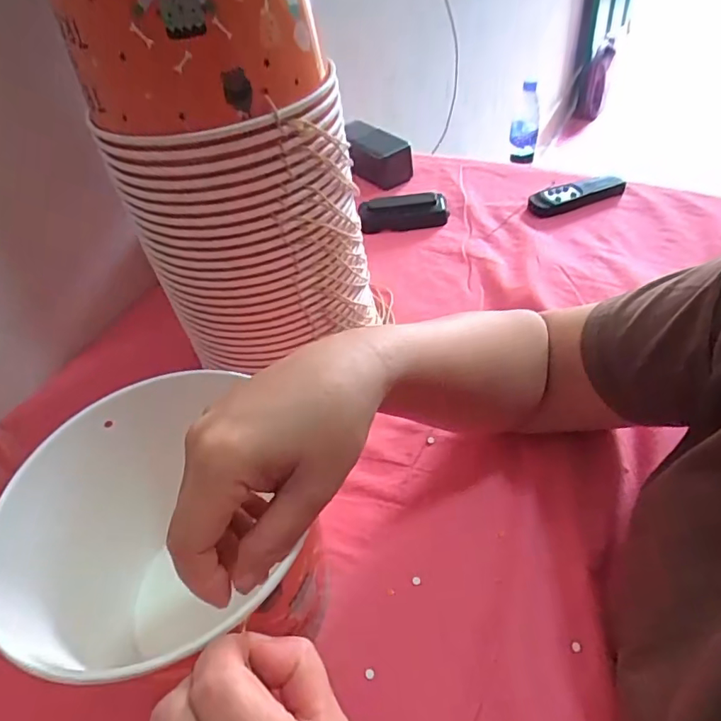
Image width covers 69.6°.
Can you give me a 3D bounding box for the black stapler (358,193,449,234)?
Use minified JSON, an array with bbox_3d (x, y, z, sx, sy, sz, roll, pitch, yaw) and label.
[{"bbox_3d":[0.051,-0.178,0.620,0.105,0.021,0.046,-5,46,6],"label":"black stapler"}]

